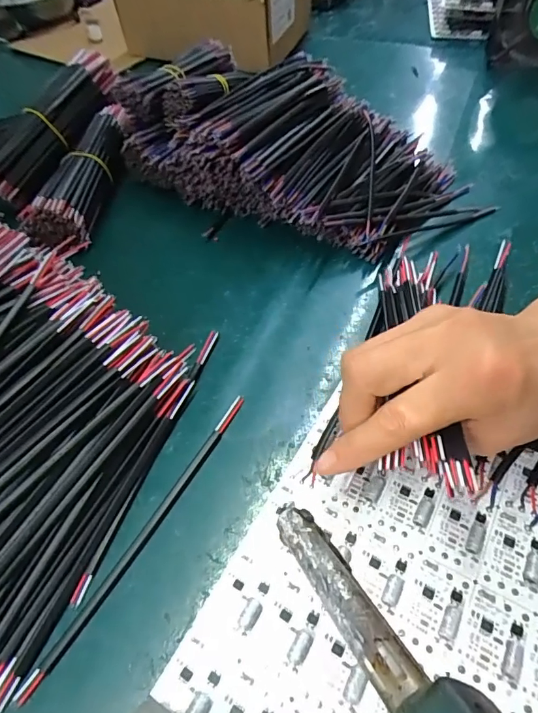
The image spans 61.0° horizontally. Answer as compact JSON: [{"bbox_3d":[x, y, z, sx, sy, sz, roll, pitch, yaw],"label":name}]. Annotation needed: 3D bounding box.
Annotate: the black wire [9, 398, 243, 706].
[{"bbox_3d":[-0.060,0.085,0.234,0.007,0.004,0.170,22,52,22],"label":"black wire"}]

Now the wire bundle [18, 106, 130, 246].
[{"bbox_3d":[-0.166,-0.162,0.410,0.058,0.043,0.168,0,51,5],"label":"wire bundle"}]

